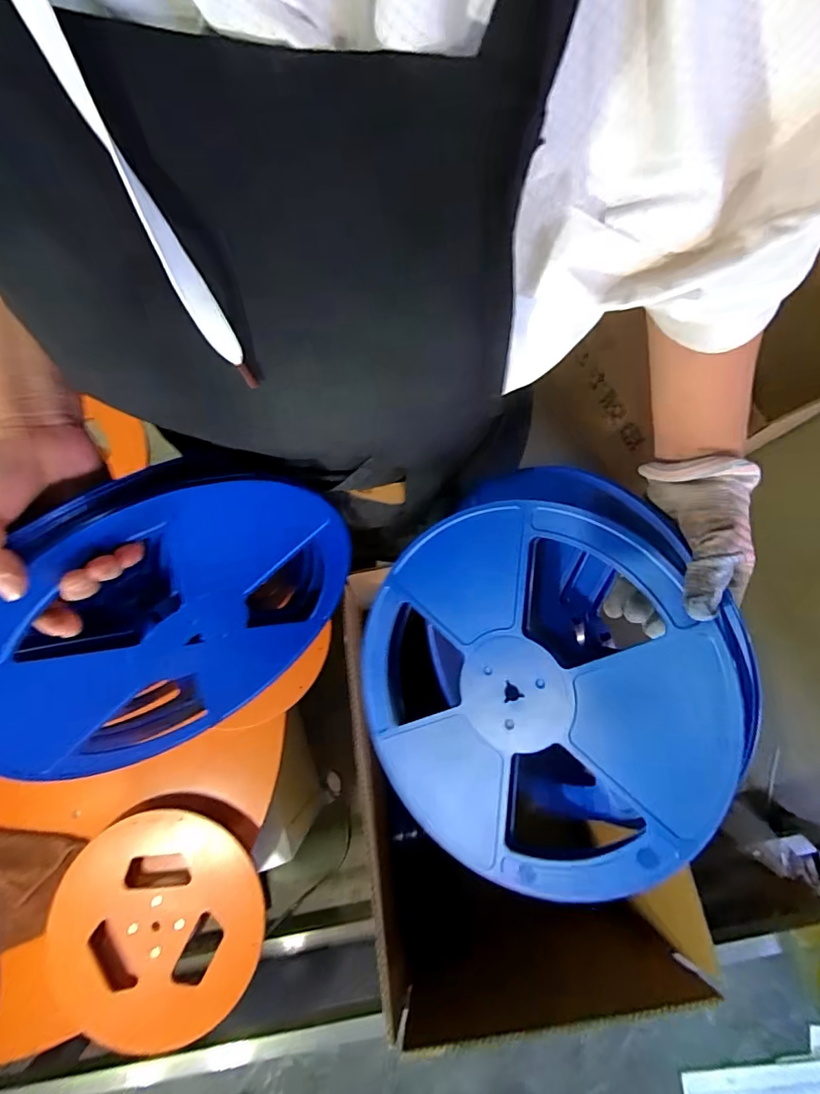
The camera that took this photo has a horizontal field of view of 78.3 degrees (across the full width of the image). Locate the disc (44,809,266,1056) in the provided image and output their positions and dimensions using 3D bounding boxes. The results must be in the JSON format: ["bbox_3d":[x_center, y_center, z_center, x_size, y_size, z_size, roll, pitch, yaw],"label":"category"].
[{"bbox_3d":[-0.334,0.494,0.655,0.259,0.025,0.263,0,78,0],"label":"disc"}]

